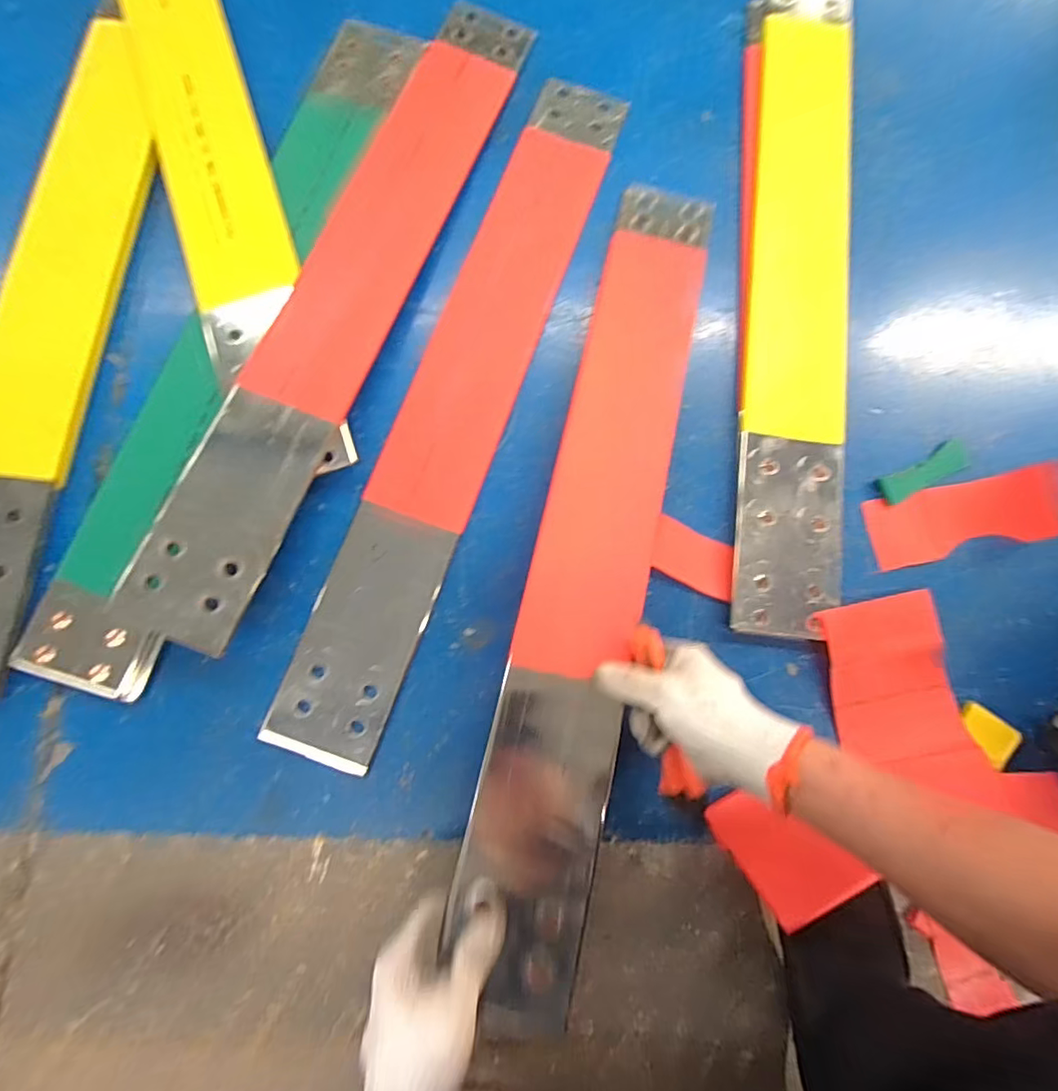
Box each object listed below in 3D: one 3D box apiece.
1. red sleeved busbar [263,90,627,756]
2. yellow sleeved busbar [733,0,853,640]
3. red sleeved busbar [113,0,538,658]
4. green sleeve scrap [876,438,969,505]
[{"bbox_3d":[-0.060,-0.164,0.515,0.097,0.013,0.735,19,80,3],"label":"red sleeved busbar"},{"bbox_3d":[0.282,-0.291,0.545,0.101,0.021,0.759,7,80,1],"label":"yellow sleeved busbar"},{"bbox_3d":[-0.170,-0.265,0.515,0.100,0.017,0.739,22,75,-7],"label":"red sleeved busbar"},{"bbox_3d":[0.391,-0.074,0.515,0.108,0.012,0.029,-25,81,-5],"label":"green sleeve scrap"}]

